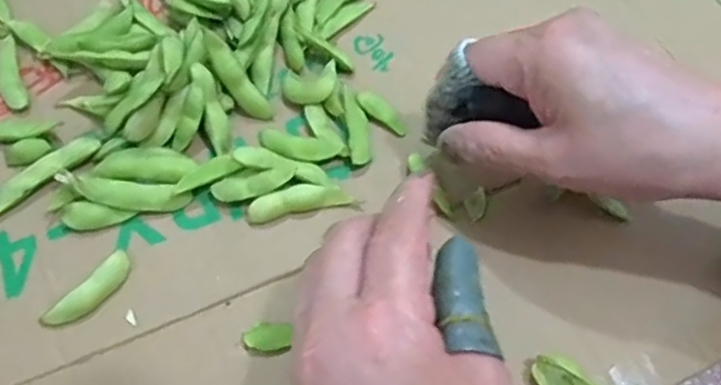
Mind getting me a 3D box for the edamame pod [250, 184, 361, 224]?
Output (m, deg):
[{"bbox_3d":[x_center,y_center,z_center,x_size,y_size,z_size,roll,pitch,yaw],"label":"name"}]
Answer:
[{"bbox_3d":[-0.027,0.004,0.310,0.054,0.009,0.014,-8,63,-6],"label":"edamame pod"}]

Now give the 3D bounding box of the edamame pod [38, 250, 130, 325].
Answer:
[{"bbox_3d":[-0.119,0.044,0.283,0.012,0.008,0.043,40,68,17],"label":"edamame pod"}]

